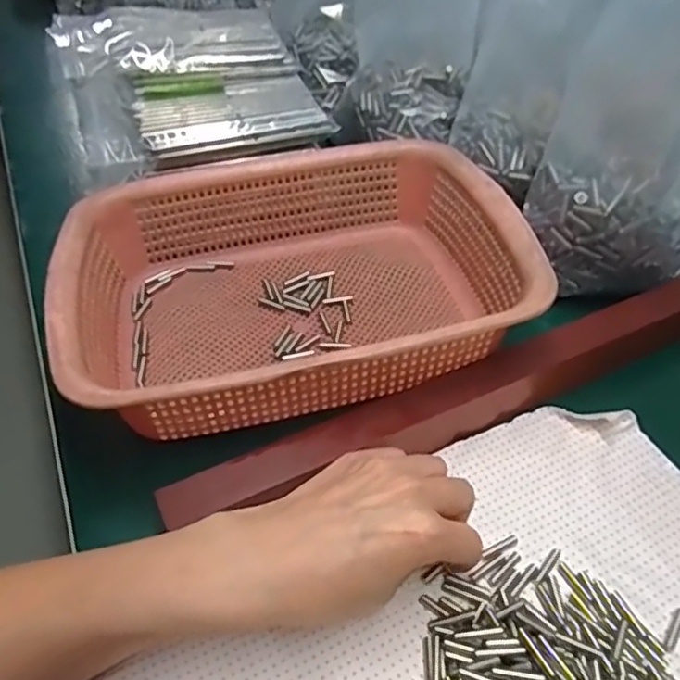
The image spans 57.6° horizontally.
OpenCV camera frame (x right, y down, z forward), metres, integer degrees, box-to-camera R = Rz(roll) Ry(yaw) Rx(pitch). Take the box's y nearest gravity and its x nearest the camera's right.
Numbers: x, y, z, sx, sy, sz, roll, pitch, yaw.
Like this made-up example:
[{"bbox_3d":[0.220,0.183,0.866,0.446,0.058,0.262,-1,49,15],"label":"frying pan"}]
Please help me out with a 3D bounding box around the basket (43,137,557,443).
[{"bbox_3d":[-0.034,-0.041,0.432,0.295,0.088,0.224,-11,47,-9],"label":"basket"}]

